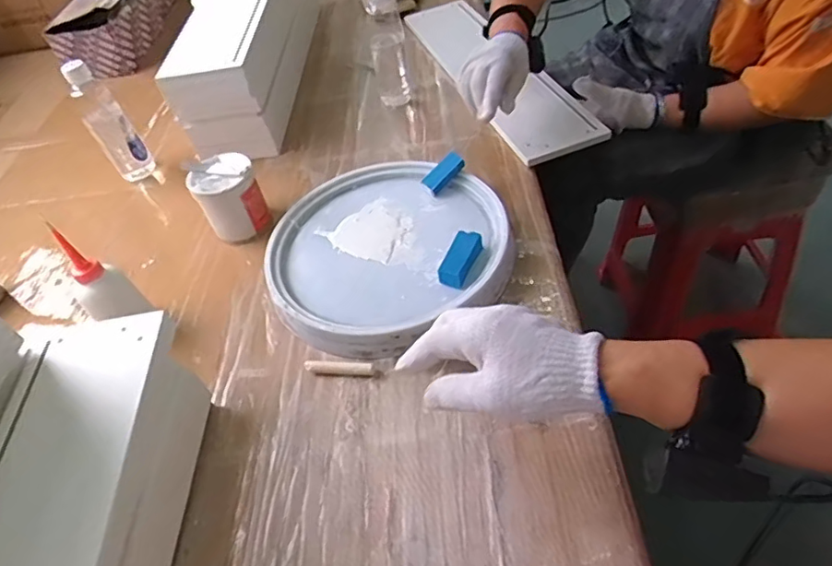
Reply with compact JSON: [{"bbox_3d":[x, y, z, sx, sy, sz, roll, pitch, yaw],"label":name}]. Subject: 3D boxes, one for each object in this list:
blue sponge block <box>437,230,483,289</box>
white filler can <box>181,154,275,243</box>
[{"bbox_3d":[0.050,-0.025,0.646,0.030,0.030,0.068,16,51,20],"label":"blue sponge block"},{"bbox_3d":[-0.248,-0.117,0.765,0.082,0.091,0.095,-27,49,-12],"label":"white filler can"}]

